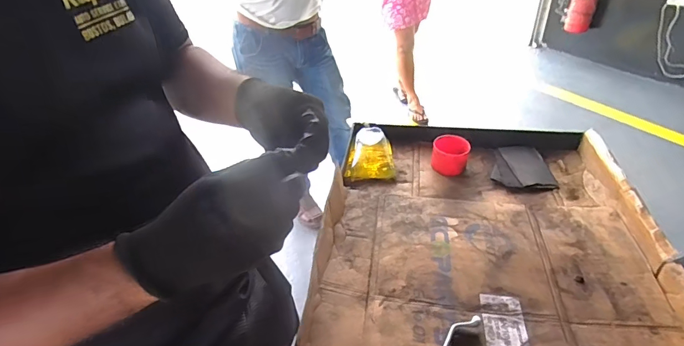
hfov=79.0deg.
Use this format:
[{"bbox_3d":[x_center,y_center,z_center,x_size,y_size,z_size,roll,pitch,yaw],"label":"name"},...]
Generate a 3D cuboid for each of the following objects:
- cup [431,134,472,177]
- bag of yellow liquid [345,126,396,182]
[{"bbox_3d":[0.202,-0.032,0.776,0.065,0.051,0.065,-2,35,1],"label":"cup"},{"bbox_3d":[0.055,-0.038,0.803,0.092,0.042,0.130,-1,35,3],"label":"bag of yellow liquid"}]

